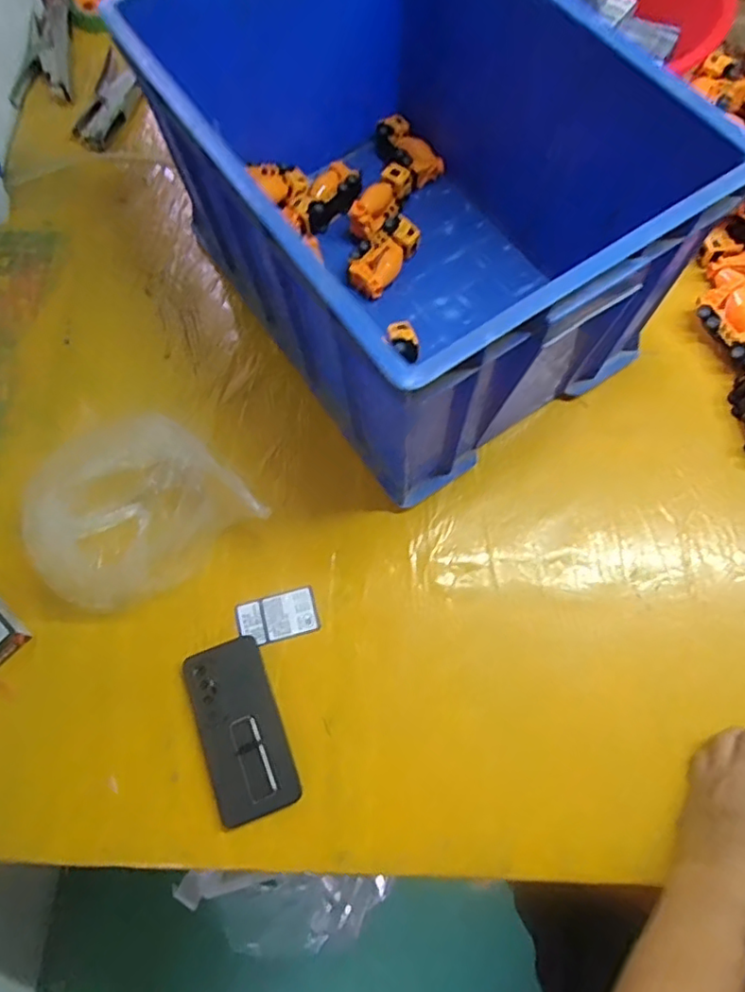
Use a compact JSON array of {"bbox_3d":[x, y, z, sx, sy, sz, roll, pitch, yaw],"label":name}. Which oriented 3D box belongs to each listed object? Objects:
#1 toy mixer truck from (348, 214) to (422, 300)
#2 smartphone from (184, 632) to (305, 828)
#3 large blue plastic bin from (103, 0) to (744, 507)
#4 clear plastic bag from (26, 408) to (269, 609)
[{"bbox_3d":[0.015,-0.304,0.740,0.050,0.034,0.104,35,75,14],"label":"toy mixer truck"},{"bbox_3d":[-0.130,0.225,0.577,0.084,0.011,0.165,-23,71,-6],"label":"smartphone"},{"bbox_3d":[0.045,-0.320,0.629,0.340,0.277,0.513,-33,72,-9],"label":"large blue plastic bin"},{"bbox_3d":[-0.234,0.029,0.590,0.152,0.135,0.198,42,77,16],"label":"clear plastic bag"}]

